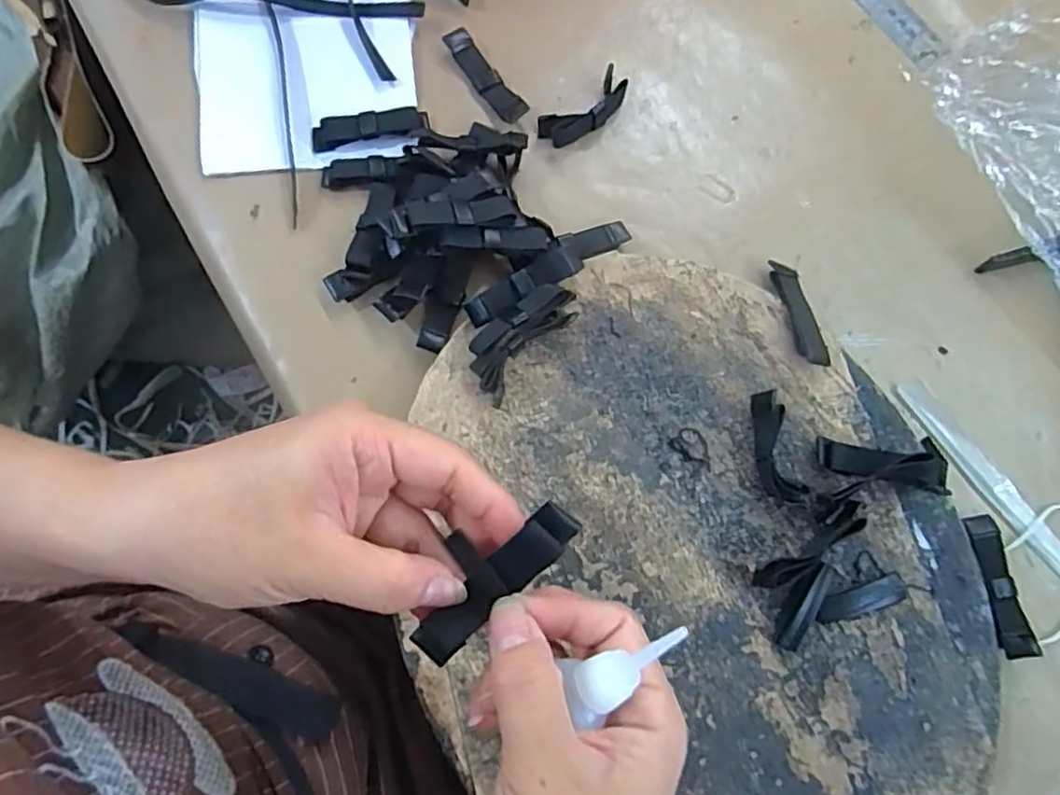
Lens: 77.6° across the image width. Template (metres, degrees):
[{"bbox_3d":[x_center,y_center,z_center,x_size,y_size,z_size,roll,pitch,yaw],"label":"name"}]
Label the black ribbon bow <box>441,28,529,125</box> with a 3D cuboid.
[{"bbox_3d":[-0.028,-0.202,0.414,0.017,0.006,0.073,-35,79,-7],"label":"black ribbon bow"}]

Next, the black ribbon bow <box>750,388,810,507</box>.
[{"bbox_3d":[0.127,0.026,0.344,0.016,0.015,0.059,-12,77,-3],"label":"black ribbon bow"}]

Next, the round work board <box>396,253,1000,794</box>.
[{"bbox_3d":[0.080,0.097,0.338,0.271,0.020,0.331,-30,79,-6],"label":"round work board"}]

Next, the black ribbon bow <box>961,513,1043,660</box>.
[{"bbox_3d":[0.248,0.098,0.345,0.020,0.012,0.071,-11,77,-2],"label":"black ribbon bow"}]

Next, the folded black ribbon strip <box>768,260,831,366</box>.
[{"bbox_3d":[0.151,-0.048,0.373,0.016,0.005,0.068,-10,64,-2],"label":"folded black ribbon strip"}]

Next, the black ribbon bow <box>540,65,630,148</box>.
[{"bbox_3d":[0.033,-0.177,0.408,0.057,0.019,0.022,-33,79,-7],"label":"black ribbon bow"}]

